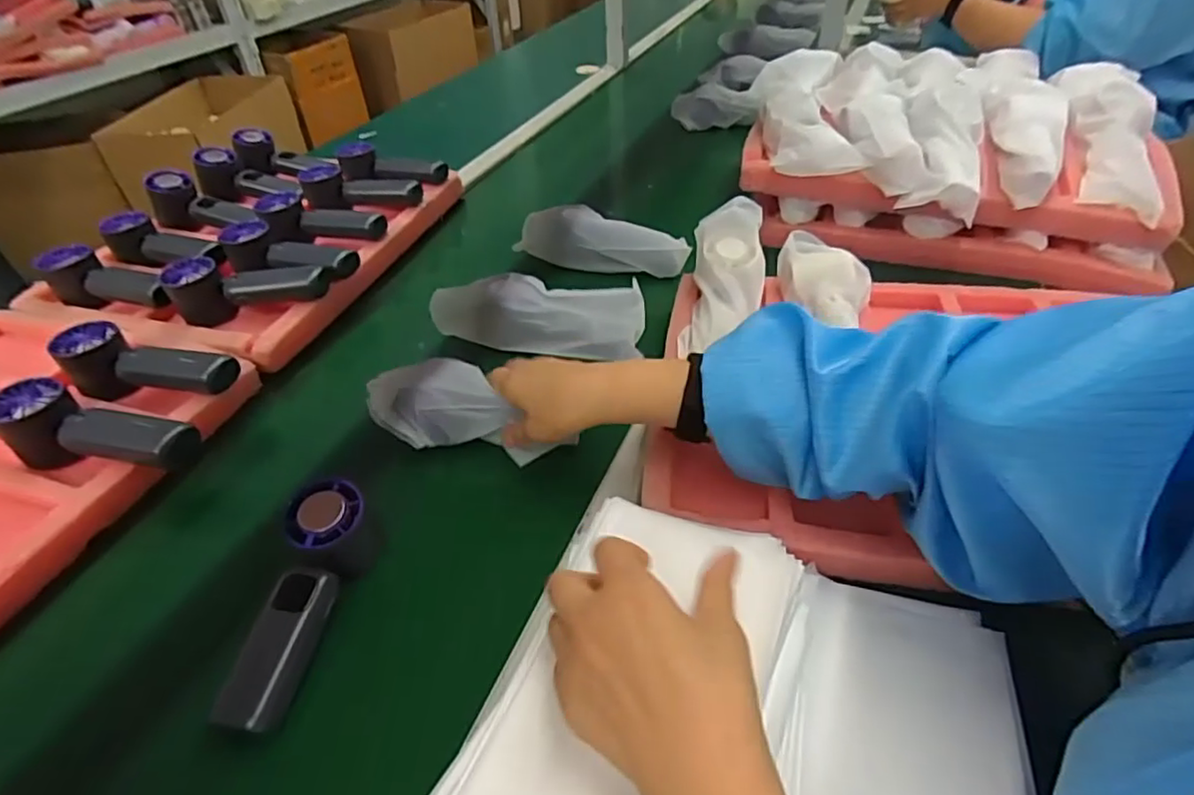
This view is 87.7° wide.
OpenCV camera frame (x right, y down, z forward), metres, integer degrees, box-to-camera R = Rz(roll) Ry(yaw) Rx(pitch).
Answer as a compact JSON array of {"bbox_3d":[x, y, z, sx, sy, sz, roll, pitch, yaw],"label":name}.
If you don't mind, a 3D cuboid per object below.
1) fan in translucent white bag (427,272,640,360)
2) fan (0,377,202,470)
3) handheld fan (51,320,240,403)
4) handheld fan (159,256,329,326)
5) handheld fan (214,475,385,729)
[{"bbox_3d":[-0.059,-0.084,0.619,0.206,0.051,0.070,3,41,6],"label":"fan in translucent white bag"},{"bbox_3d":[-0.393,0.029,0.495,0.152,0.047,0.055,12,42,-3],"label":"fan"},{"bbox_3d":[-0.395,-0.030,0.542,0.145,0.046,0.056,7,42,11],"label":"handheld fan"},{"bbox_3d":[-0.358,-0.119,0.641,0.153,0.044,0.056,-12,42,-10],"label":"handheld fan"},{"bbox_3d":[-0.186,0.123,0.393,0.041,0.054,0.148,3,41,6],"label":"handheld fan"}]

